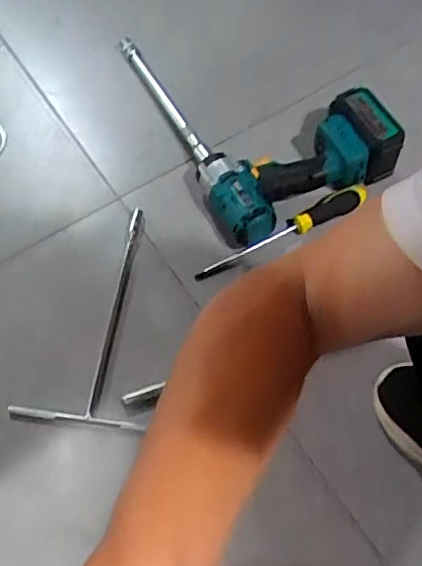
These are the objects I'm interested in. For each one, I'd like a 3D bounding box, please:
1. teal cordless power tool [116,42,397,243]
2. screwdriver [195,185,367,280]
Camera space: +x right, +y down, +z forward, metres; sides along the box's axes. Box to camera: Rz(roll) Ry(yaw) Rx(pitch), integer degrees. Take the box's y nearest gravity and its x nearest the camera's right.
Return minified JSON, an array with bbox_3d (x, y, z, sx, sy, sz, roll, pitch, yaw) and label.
[{"bbox_3d":[0.067,-0.234,0.809,0.253,0.091,0.315,-25,67,-12],"label":"teal cordless power tool"},{"bbox_3d":[0.090,-0.068,0.763,0.245,0.031,0.025,-23,67,-11],"label":"screwdriver"}]

